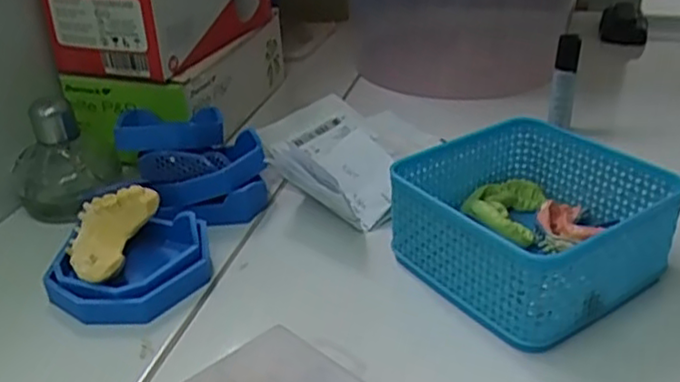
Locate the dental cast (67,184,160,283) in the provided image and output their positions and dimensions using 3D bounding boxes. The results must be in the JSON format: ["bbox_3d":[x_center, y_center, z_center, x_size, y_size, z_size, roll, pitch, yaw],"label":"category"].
[{"bbox_3d":[-0.148,0.025,0.411,0.051,0.034,0.061,8,32,18],"label":"dental cast"}]

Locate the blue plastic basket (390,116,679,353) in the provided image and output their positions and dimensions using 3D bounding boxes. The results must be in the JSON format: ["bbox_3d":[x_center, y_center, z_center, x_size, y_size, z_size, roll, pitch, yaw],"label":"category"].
[{"bbox_3d":[0.116,0.017,0.409,0.130,0.064,0.129,-22,35,-28],"label":"blue plastic basket"}]

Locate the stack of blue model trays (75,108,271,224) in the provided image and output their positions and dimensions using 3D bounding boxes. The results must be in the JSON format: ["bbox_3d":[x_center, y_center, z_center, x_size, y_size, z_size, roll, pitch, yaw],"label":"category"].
[{"bbox_3d":[-0.112,-0.022,0.493,0.113,0.065,0.090,-5,31,-3],"label":"stack of blue model trays"}]

